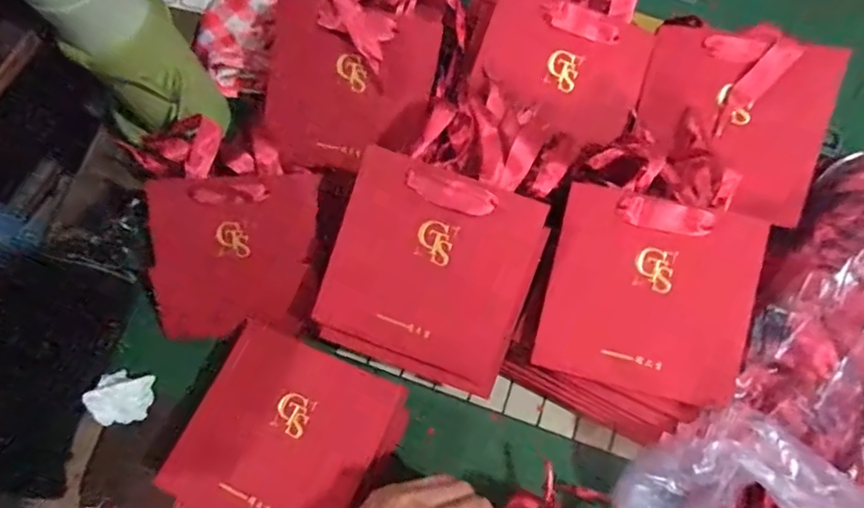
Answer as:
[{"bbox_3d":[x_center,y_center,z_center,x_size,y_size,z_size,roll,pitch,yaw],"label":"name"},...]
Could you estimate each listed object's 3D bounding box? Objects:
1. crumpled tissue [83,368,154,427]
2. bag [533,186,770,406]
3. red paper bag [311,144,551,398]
[{"bbox_3d":[-0.261,0.121,0.472,0.045,0.025,0.043,6,70,0],"label":"crumpled tissue"},{"bbox_3d":[0.156,0.029,0.405,0.137,0.010,0.137,14,86,12],"label":"bag"},{"bbox_3d":[-0.001,0.014,0.417,0.145,0.012,0.149,19,97,0],"label":"red paper bag"}]

